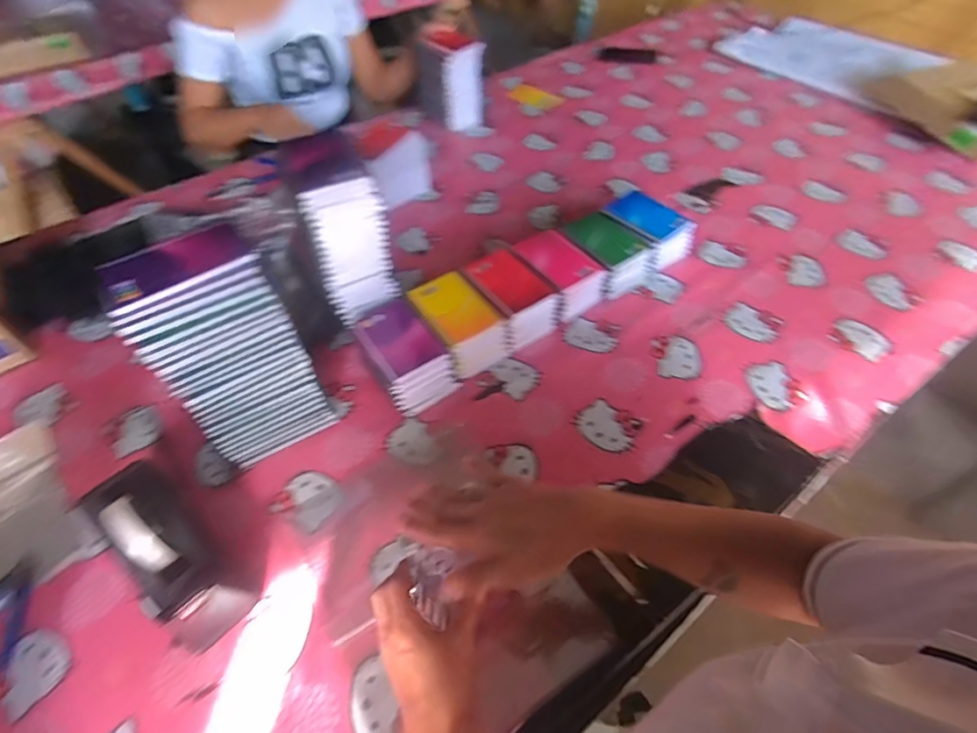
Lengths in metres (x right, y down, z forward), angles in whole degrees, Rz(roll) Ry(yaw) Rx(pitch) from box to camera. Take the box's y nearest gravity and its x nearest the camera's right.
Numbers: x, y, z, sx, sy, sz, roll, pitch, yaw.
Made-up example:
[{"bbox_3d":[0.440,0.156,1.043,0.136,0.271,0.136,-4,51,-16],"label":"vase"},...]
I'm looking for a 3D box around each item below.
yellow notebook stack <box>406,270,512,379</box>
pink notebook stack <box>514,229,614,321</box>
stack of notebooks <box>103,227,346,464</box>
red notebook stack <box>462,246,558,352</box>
[{"bbox_3d":[-0.047,-0.059,0.755,0.097,0.083,0.142,-33,58,-23],"label":"yellow notebook stack"},{"bbox_3d":[0.114,-0.149,0.821,0.100,0.082,0.130,-30,57,-21],"label":"pink notebook stack"},{"bbox_3d":[-0.298,-0.009,0.603,0.138,0.290,0.090,-28,56,-20],"label":"stack of notebooks"},{"bbox_3d":[0.032,-0.104,0.789,0.095,0.084,0.139,-28,56,-19],"label":"red notebook stack"}]

